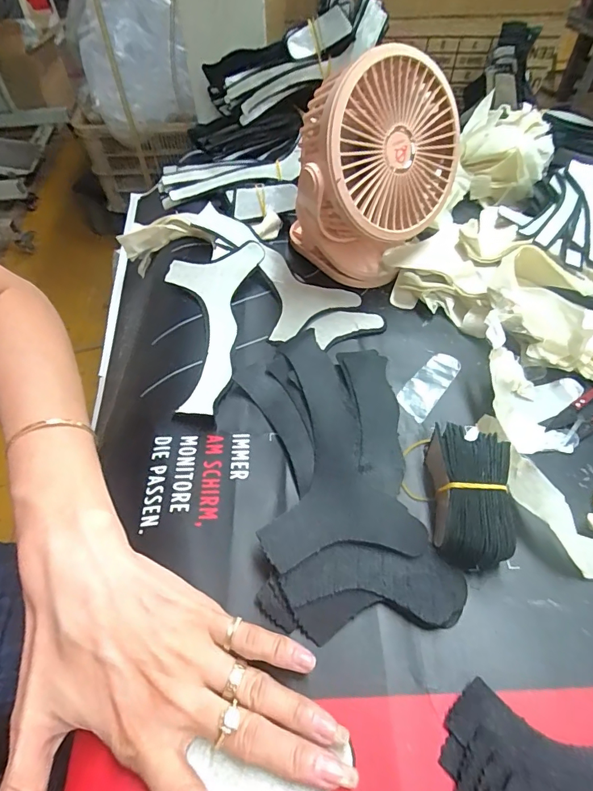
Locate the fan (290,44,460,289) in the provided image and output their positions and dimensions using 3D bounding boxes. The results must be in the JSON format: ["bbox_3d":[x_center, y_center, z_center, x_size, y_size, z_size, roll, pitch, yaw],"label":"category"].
[{"bbox_3d":[0.063,-0.183,0.369,0.126,0.164,0.118,-8,54,-5],"label":"fan"}]

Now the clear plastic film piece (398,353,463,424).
[{"bbox_3d":[0.103,-0.009,0.343,0.026,0.005,0.067,32,60,22],"label":"clear plastic film piece"}]

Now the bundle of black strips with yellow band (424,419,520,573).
[{"bbox_3d":[0.106,0.061,0.269,0.045,0.031,0.078,8,54,6],"label":"bundle of black strips with yellow band"}]

